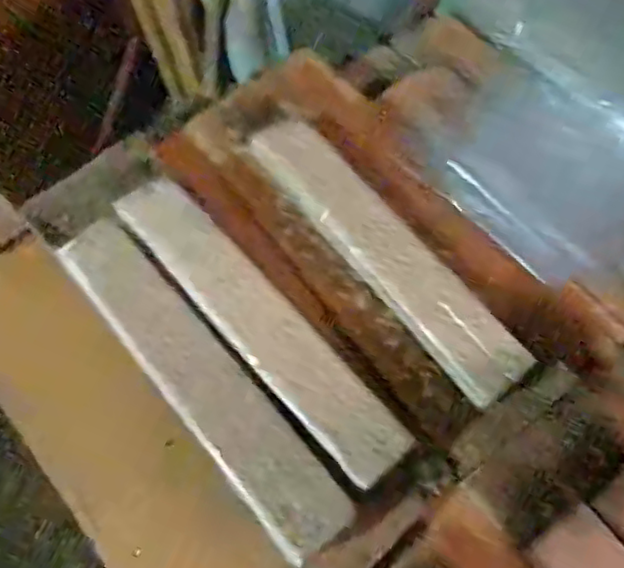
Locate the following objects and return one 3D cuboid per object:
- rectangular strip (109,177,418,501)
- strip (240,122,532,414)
[{"bbox_3d":[-0.057,0.026,0.616,0.067,0.029,0.378,-39,69,-14],"label":"rectangular strip"},{"bbox_3d":[0.071,-0.039,0.666,0.068,0.034,0.369,-36,68,-13],"label":"strip"}]

